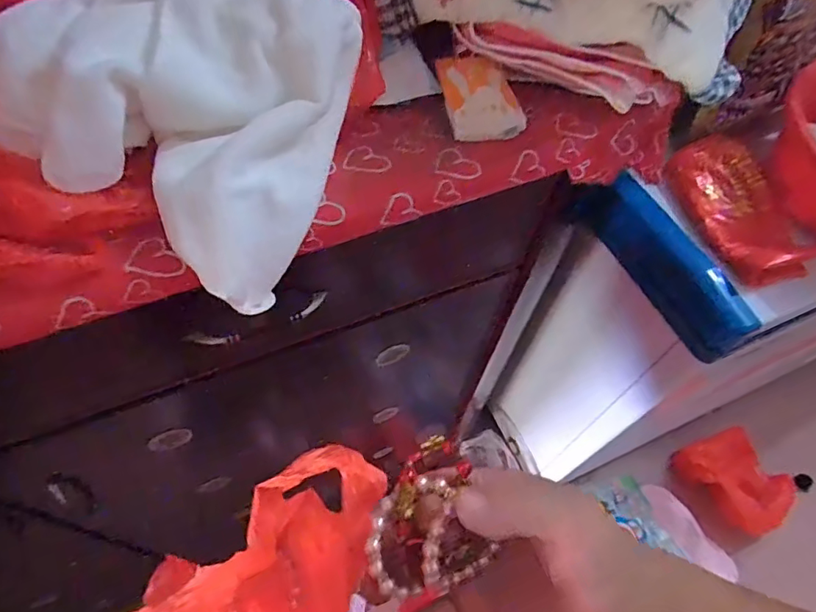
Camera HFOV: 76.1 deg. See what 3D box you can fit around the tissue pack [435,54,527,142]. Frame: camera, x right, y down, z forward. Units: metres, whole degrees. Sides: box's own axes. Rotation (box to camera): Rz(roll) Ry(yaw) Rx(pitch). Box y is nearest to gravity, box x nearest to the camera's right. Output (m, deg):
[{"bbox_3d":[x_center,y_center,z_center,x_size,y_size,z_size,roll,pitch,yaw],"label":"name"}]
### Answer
[{"bbox_3d":[0.053,-0.163,0.404,0.052,0.020,0.078,-12,61,-11],"label":"tissue pack"}]

